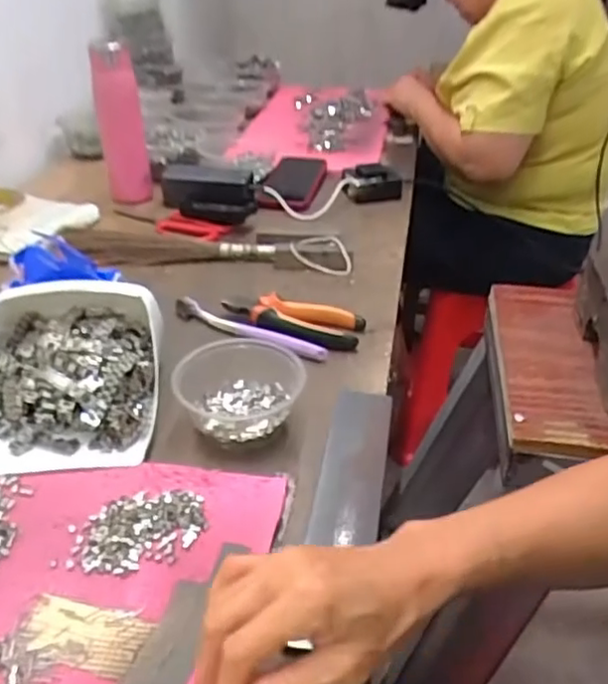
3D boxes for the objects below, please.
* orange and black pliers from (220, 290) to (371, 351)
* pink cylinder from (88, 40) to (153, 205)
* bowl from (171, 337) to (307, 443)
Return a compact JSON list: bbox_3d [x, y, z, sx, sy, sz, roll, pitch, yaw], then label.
[{"bbox_3d":[-0.014,-0.021,0.667,0.147,0.023,0.062,8,35,7],"label":"orange and black pliers"},{"bbox_3d":[-0.257,-0.305,0.916,0.065,0.203,0.070,-9,37,-17],"label":"pink cylinder"},{"bbox_3d":[-0.057,0.039,0.547,0.111,0.044,0.093,0,35,-4],"label":"bowl"}]

